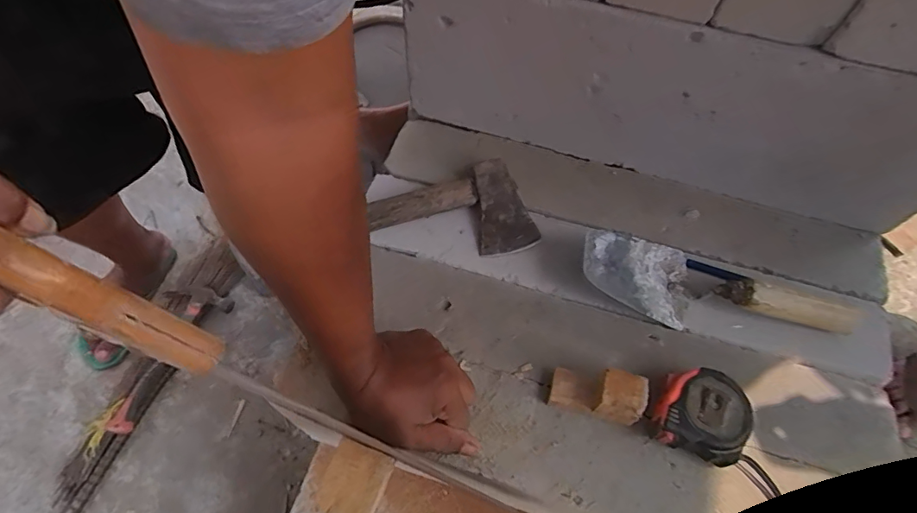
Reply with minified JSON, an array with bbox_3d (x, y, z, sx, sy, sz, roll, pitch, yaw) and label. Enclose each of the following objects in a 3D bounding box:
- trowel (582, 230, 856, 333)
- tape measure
[{"bbox_3d":[0.271,0.029,0.532,0.287,0.056,0.087,6,61,2],"label":"trowel"},{"bbox_3d":[0.225,0.146,0.468,0.081,0.043,0.078,23,63,11],"label":"tape measure"}]

